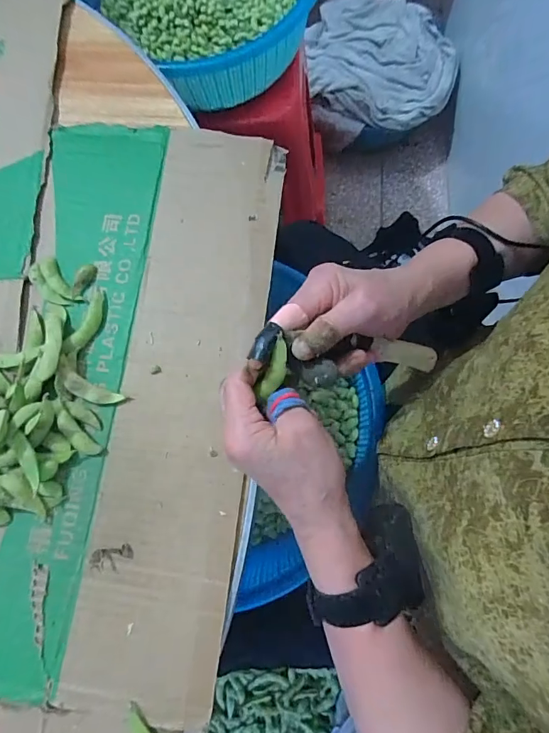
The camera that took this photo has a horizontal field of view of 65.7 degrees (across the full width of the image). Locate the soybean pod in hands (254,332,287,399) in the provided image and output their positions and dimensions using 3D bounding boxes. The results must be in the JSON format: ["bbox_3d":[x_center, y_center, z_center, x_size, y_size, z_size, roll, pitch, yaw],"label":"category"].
[{"bbox_3d":[0.000,0.001,0.306,0.018,0.005,0.050,23,108,6],"label":"soybean pod in hands"}]

